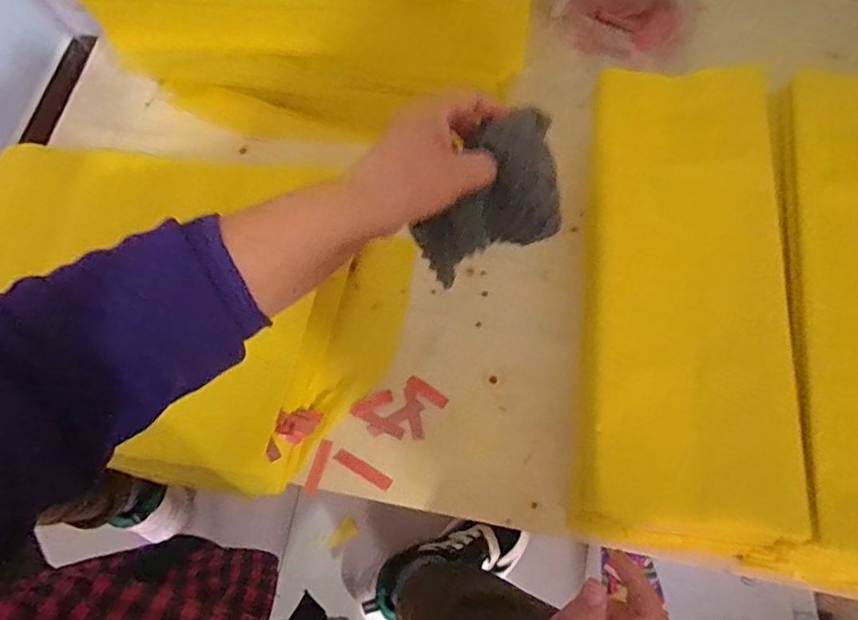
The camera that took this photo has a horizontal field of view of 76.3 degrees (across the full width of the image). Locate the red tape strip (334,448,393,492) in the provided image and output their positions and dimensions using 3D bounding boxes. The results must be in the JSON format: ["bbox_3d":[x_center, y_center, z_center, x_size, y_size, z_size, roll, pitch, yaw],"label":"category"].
[{"bbox_3d":[-0.055,0.134,0.458,0.052,0.004,0.011,29,74,12],"label":"red tape strip"}]

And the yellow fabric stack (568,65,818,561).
[{"bbox_3d":[0.189,-0.014,0.435,0.143,0.115,0.376,3,71,3],"label":"yellow fabric stack"}]

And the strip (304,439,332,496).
[{"bbox_3d":[-0.093,0.133,0.460,0.011,0.009,0.045,18,72,8],"label":"strip"}]

